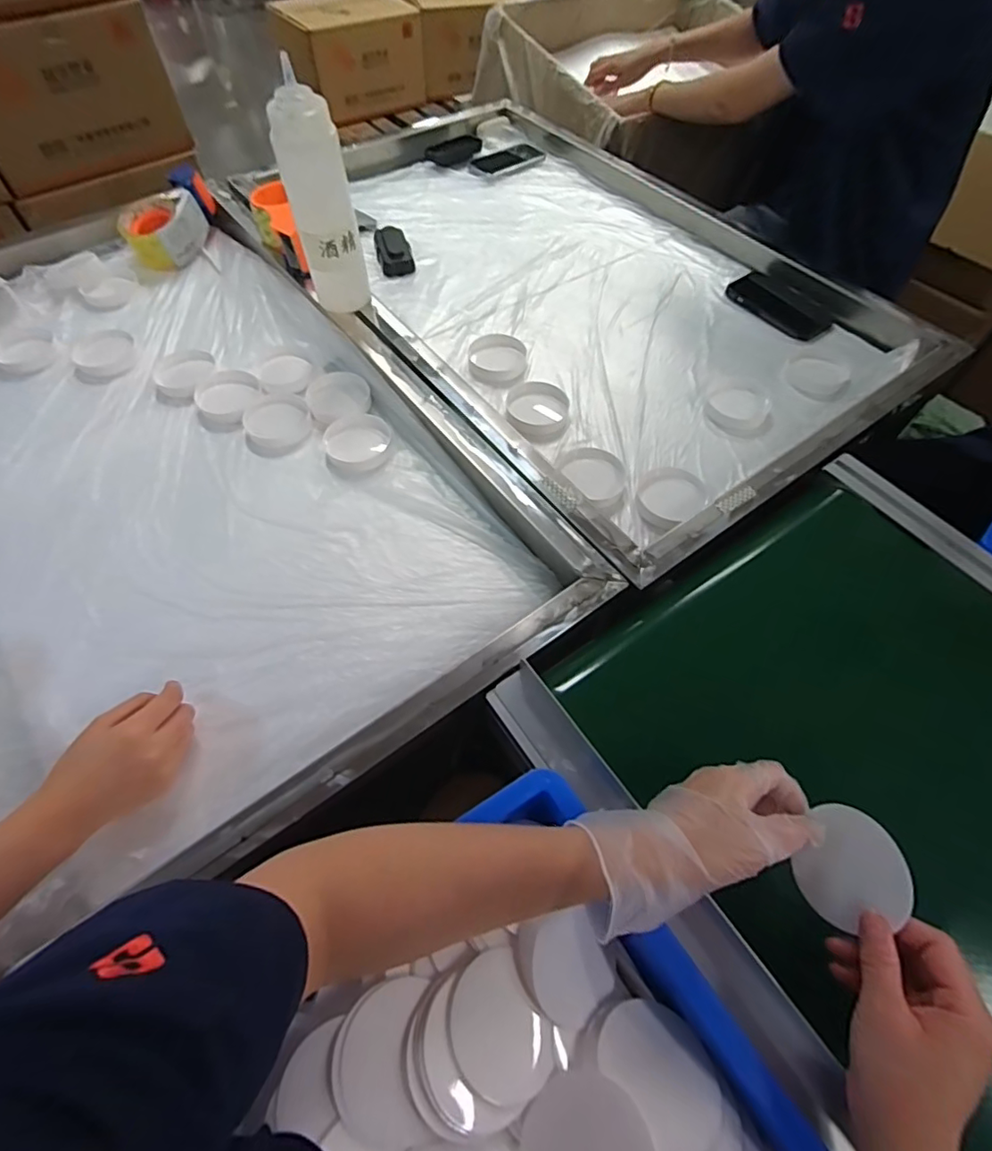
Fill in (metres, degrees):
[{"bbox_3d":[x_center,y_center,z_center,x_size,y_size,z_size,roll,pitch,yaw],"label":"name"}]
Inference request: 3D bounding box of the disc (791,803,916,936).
[{"bbox_3d":[0.222,0.185,0.338,0.005,0.072,0.062,10,12,-28],"label":"disc"}]

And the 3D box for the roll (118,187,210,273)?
[{"bbox_3d":[-0.510,-0.537,0.838,0.120,0.062,0.120,1,59,-1],"label":"roll"}]

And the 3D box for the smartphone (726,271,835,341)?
[{"bbox_3d":[0.419,-0.400,0.801,0.089,0.005,0.149,-36,66,-21],"label":"smartphone"}]

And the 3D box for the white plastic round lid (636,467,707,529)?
[{"bbox_3d":[0.194,-0.088,0.603,0.077,0.016,0.067,-30,64,-18],"label":"white plastic round lid"}]

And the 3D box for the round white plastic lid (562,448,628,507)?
[{"bbox_3d":[0.112,-0.112,0.616,0.064,0.013,0.075,-31,64,-19],"label":"round white plastic lid"}]

